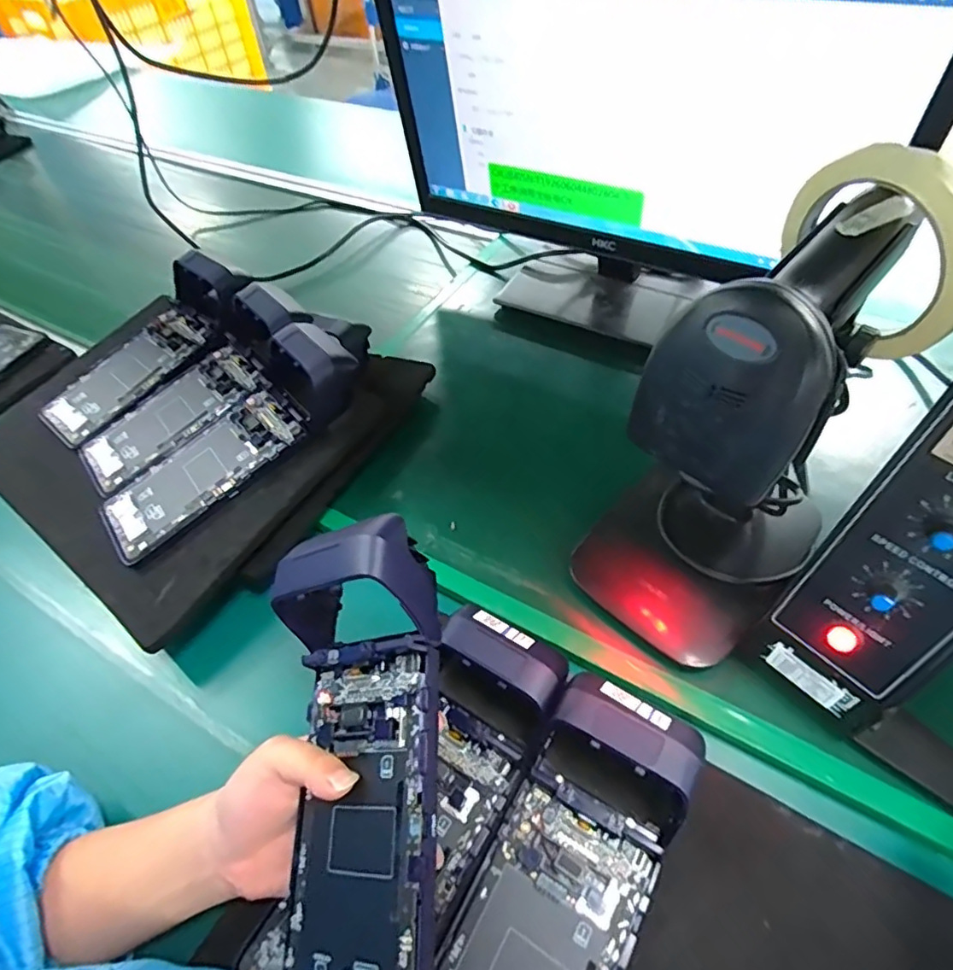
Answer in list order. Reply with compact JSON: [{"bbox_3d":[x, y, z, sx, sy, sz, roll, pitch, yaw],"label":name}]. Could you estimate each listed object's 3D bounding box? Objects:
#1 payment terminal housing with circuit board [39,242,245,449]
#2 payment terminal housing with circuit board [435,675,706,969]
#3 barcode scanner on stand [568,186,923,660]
[{"bbox_3d":[-0.313,-0.137,0.522,0.093,0.050,0.215,31,63,22],"label":"payment terminal housing with circuit board"},{"bbox_3d":[0.039,0.209,0.278,0.078,0.041,0.216,25,61,19],"label":"payment terminal housing with circuit board"},{"bbox_3d":[0.149,-0.017,0.320,0.113,0.247,0.156,36,65,24],"label":"barcode scanner on stand"}]

